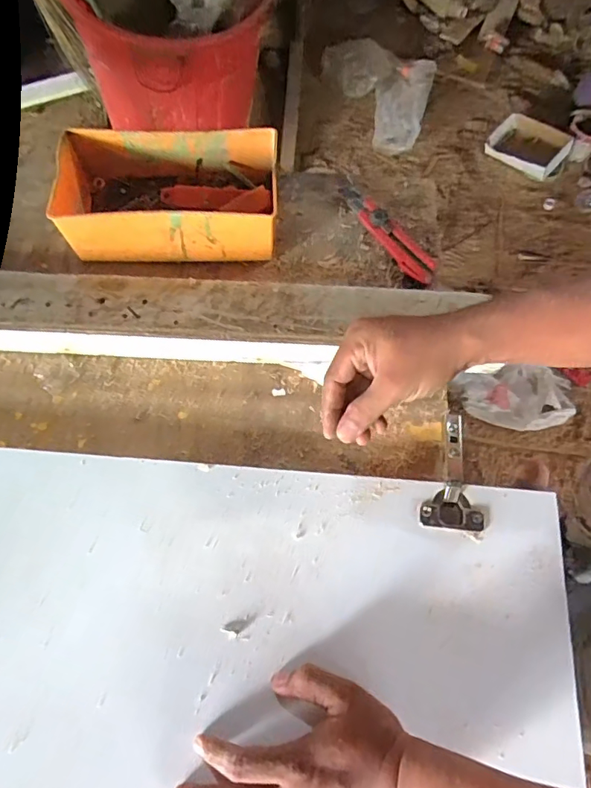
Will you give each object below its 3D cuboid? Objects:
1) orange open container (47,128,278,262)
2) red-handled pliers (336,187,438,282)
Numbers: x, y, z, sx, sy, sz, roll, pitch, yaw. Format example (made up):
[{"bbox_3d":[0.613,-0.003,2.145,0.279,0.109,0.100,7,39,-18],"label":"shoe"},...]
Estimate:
[{"bbox_3d":[-0.142,-0.222,0.585,0.229,0.082,0.123,0,70,0],"label":"orange open container"},{"bbox_3d":[0.111,-0.197,0.614,0.036,0.018,0.163,-30,74,-10],"label":"red-handled pliers"}]

